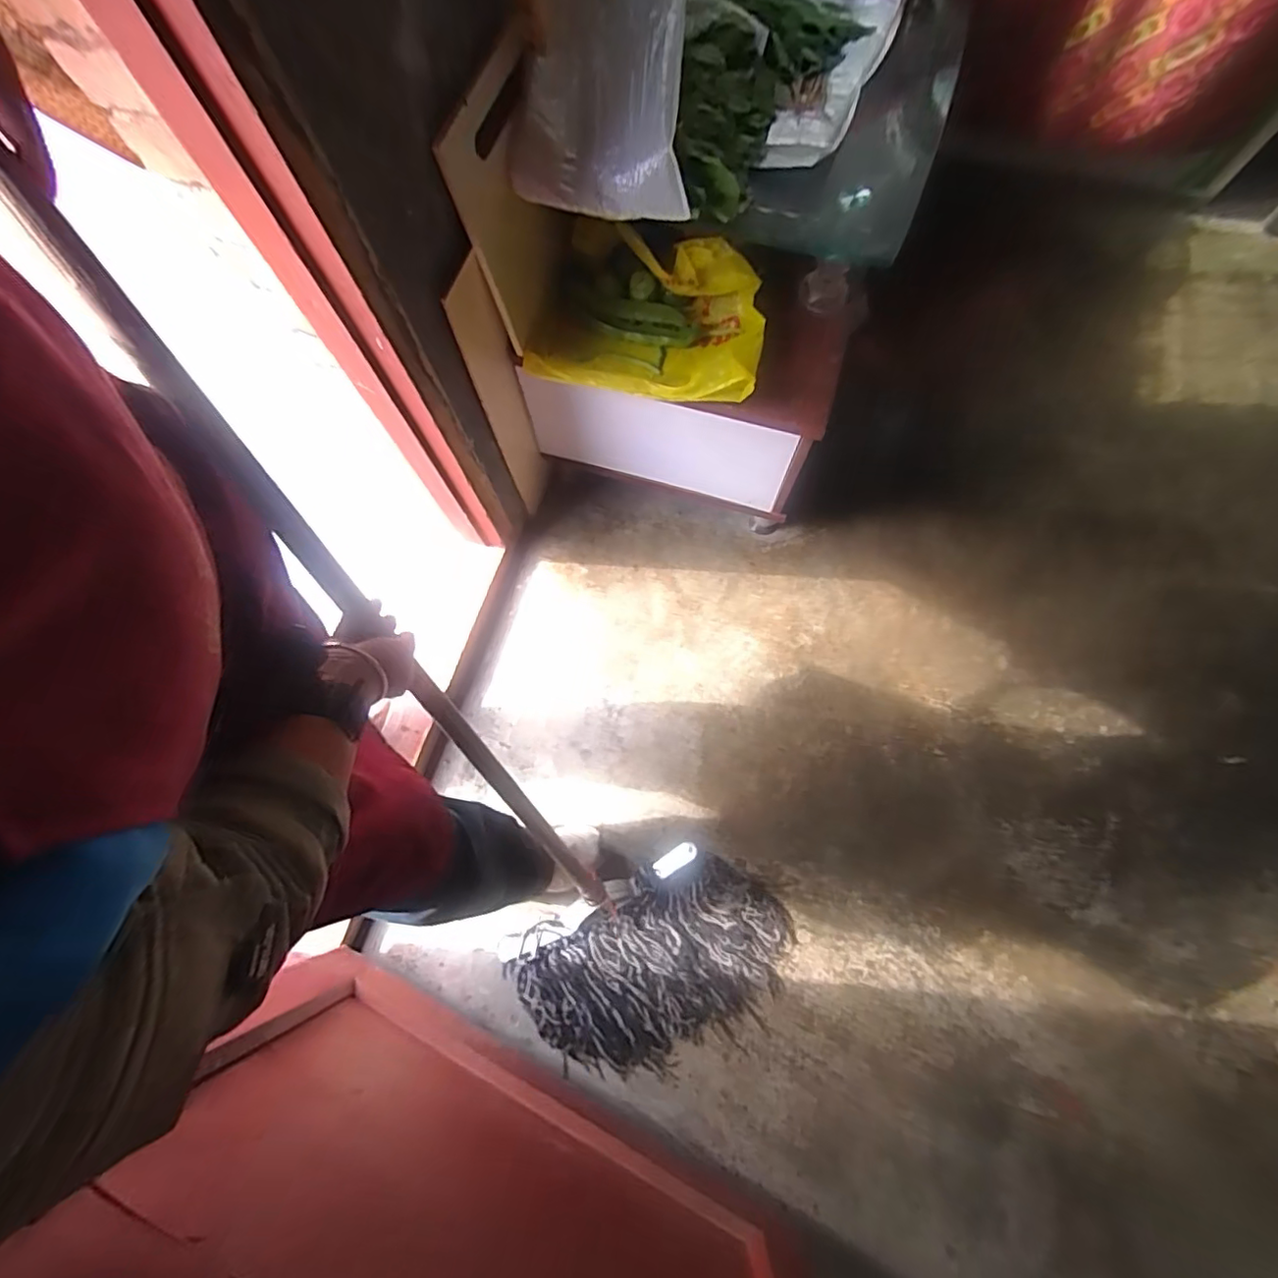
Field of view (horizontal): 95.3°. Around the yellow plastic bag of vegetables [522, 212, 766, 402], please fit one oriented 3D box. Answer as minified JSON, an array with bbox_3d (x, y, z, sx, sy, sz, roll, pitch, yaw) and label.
[{"bbox_3d":[0.020,-0.511,0.892,0.342,0.122,0.262,13,73,7],"label":"yellow plastic bag of vegetables"}]

